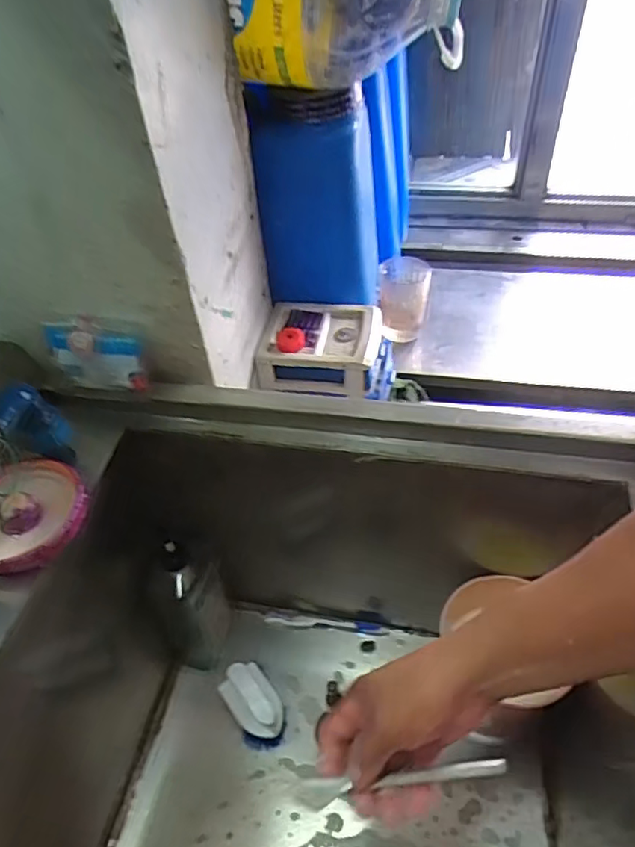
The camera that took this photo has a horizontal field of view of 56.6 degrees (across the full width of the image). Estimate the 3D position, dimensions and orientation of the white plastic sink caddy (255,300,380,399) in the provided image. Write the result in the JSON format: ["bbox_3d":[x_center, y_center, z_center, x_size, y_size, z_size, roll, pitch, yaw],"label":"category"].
[{"bbox_3d":[0.006,-0.111,0.852,0.163,0.059,0.141,6,47,10],"label":"white plastic sink caddy"}]

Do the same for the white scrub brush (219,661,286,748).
[{"bbox_3d":[-0.083,0.364,0.767,0.061,0.066,0.094,-27,50,-20],"label":"white scrub brush"}]

